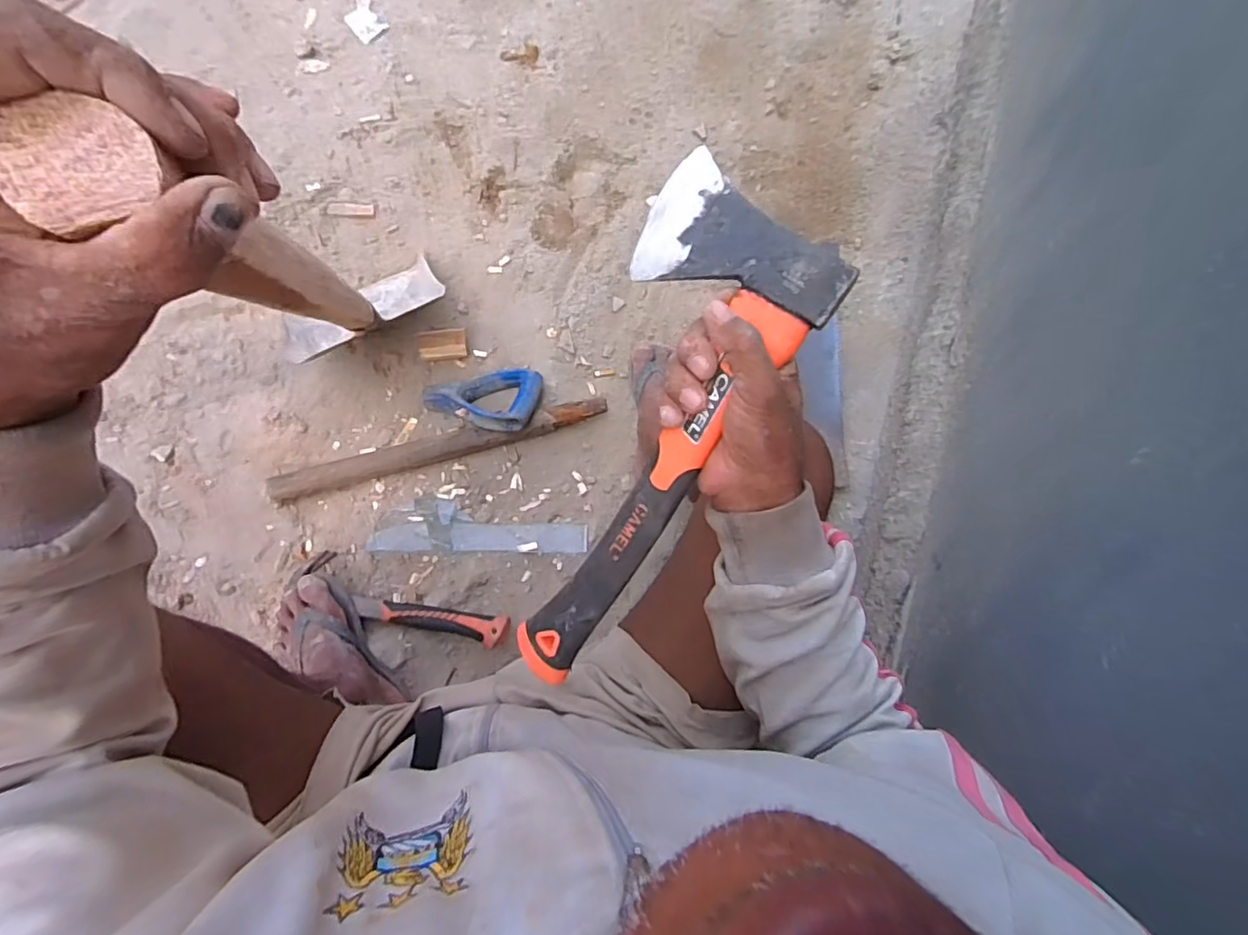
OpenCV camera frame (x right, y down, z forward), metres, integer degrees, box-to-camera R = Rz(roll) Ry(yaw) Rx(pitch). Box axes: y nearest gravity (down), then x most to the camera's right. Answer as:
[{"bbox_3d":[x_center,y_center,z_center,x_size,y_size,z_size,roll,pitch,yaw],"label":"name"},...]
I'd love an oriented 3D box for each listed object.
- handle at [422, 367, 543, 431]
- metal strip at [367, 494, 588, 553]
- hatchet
[{"bbox_3d":[-0.219,-0.107,0.919,0.177,0.046,0.120,2,46,9],"label":"handle"},{"bbox_3d":[-0.214,0.086,0.881,0.312,0.004,0.081,0,72,-1],"label":"metal strip"},{"bbox_3d":[0.024,-0.009,0.391,0.124,0.035,0.352,23,102,6],"label":"hatchet"}]

